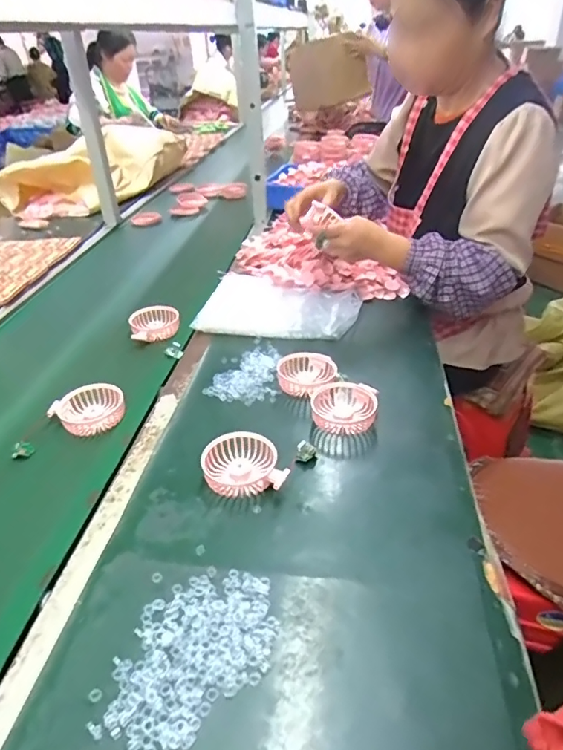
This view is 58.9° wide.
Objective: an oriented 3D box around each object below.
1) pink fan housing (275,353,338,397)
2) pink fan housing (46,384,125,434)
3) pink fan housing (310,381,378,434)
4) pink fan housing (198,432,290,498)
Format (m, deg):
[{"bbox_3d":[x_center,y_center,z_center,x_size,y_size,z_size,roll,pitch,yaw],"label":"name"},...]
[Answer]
[{"bbox_3d":[0.039,-0.005,0.763,0.090,0.027,0.089,-2,32,3],"label":"pink fan housing"},{"bbox_3d":[-0.276,0.049,0.722,0.077,0.035,0.086,19,38,31],"label":"pink fan housing"},{"bbox_3d":[0.086,0.046,0.695,0.090,0.030,0.082,3,33,10],"label":"pink fan housing"},{"bbox_3d":[-0.047,0.112,0.605,0.090,0.029,0.090,-12,33,-14],"label":"pink fan housing"}]

